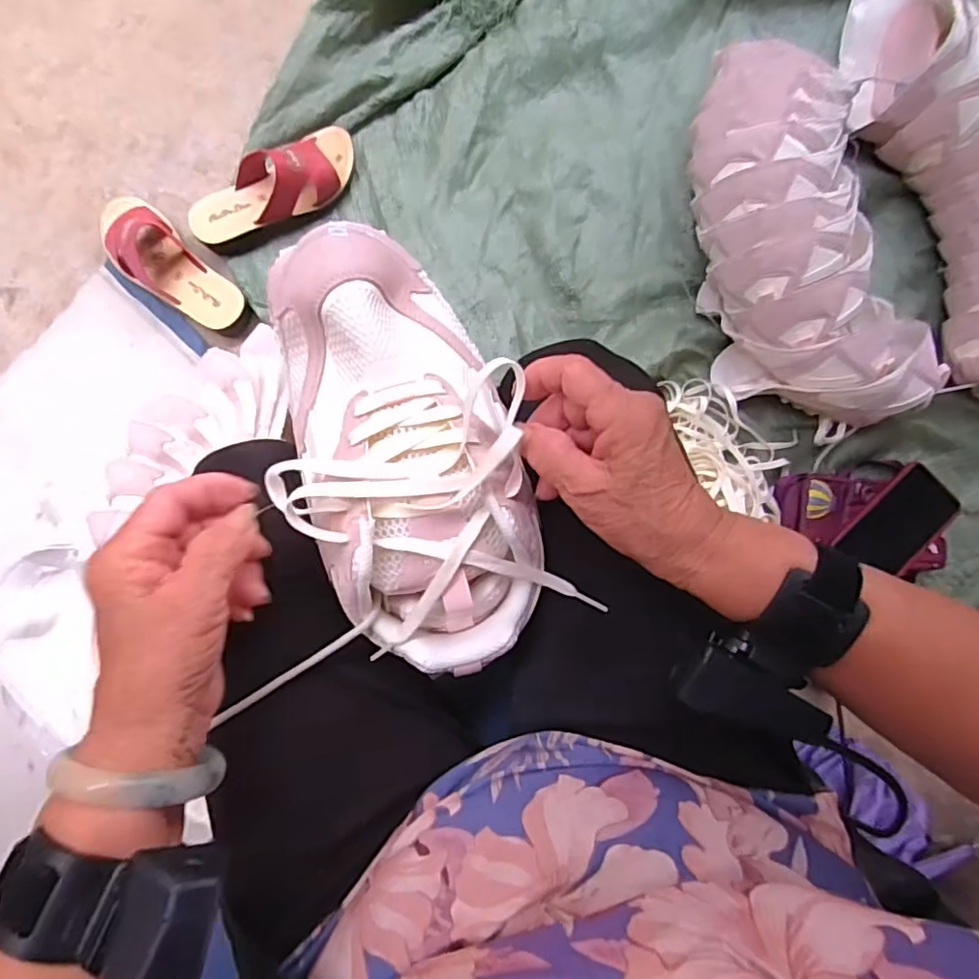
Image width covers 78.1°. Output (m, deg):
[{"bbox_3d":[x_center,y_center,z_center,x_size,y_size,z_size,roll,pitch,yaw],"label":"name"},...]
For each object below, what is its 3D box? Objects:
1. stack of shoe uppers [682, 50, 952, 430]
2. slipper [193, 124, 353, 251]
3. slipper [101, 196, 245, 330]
[{"bbox_3d":[0.359,-0.289,0.704,0.194,0.129,0.423,-9,84,-2],"label":"stack of shoe uppers"},{"bbox_3d":[-0.272,-0.384,0.757,0.226,0.067,0.089,-34,86,-4],"label":"slipper"},{"bbox_3d":[-0.412,-0.286,0.757,0.217,0.064,0.084,44,85,3],"label":"slipper"}]

